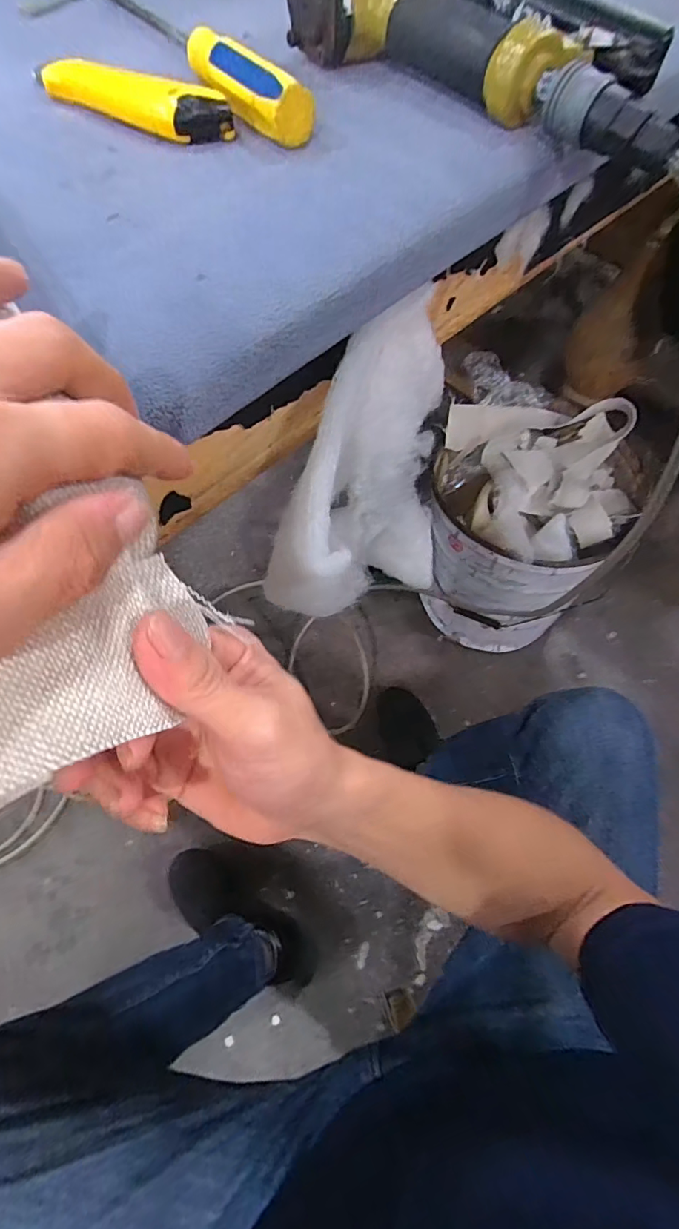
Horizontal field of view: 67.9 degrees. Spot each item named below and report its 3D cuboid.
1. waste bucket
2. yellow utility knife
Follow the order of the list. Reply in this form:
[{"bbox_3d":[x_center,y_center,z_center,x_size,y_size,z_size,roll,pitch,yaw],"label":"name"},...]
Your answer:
[{"bbox_3d":[0.280,-0.125,0.848,0.257,0.366,0.282,-1,66,2],"label":"waste bucket"},{"bbox_3d":[-0.127,-0.313,0.305,0.139,0.019,0.029,30,71,15],"label":"yellow utility knife"}]

